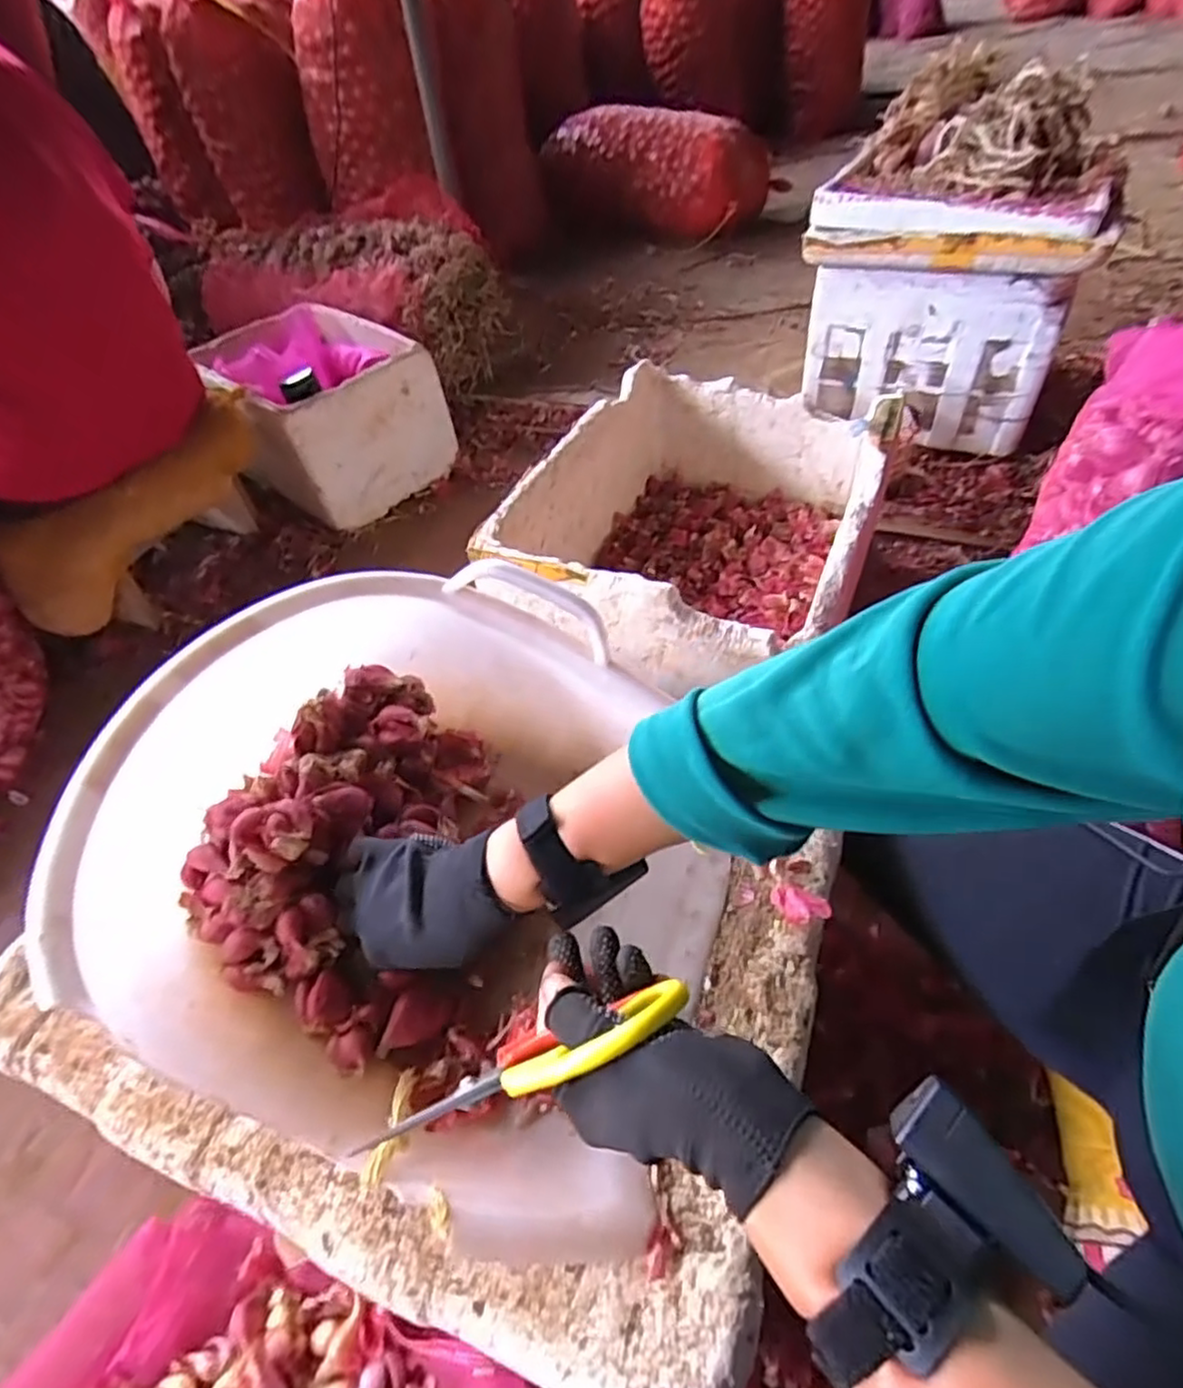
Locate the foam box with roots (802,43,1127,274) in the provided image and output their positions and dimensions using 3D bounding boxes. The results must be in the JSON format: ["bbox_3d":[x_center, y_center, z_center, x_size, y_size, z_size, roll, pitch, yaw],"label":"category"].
[{"bbox_3d":[0.646,-0.891,1.123,0.425,0.195,0.478,19,53,22],"label":"foam box with roots"}]

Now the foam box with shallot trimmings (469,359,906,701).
[{"bbox_3d":[0.166,-0.253,1.003,0.444,0.217,0.592,17,52,20],"label":"foam box with shallot trimmings"}]

